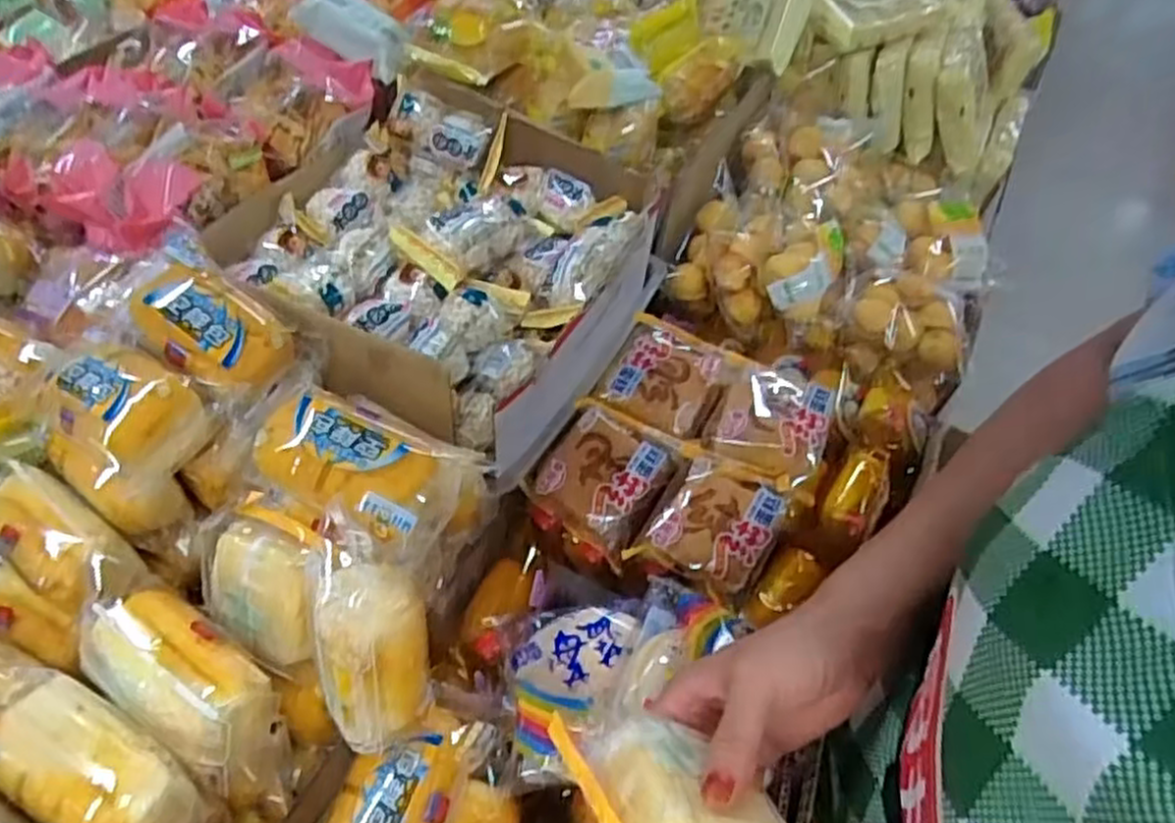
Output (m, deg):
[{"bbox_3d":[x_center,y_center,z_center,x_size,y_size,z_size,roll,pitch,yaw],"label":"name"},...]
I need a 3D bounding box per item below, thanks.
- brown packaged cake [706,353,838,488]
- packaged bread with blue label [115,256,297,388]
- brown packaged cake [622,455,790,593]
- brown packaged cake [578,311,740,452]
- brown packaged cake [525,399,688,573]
[{"bbox_3d":[0.145,0.000,0.602,0.084,0.030,0.099,21,54,14],"label":"brown packaged cake"},{"bbox_3d":[-0.251,-0.061,0.490,0.137,0.042,0.064,23,55,15],"label":"packaged bread with blue label"},{"bbox_3d":[0.091,0.077,0.569,0.095,0.033,0.094,18,54,12],"label":"brown packaged cake"},{"bbox_3d":[0.060,-0.025,0.624,0.091,0.025,0.101,22,55,15],"label":"brown packaged cake"},{"bbox_3d":[0.010,0.050,0.598,0.092,0.045,0.098,28,71,14],"label":"brown packaged cake"}]

